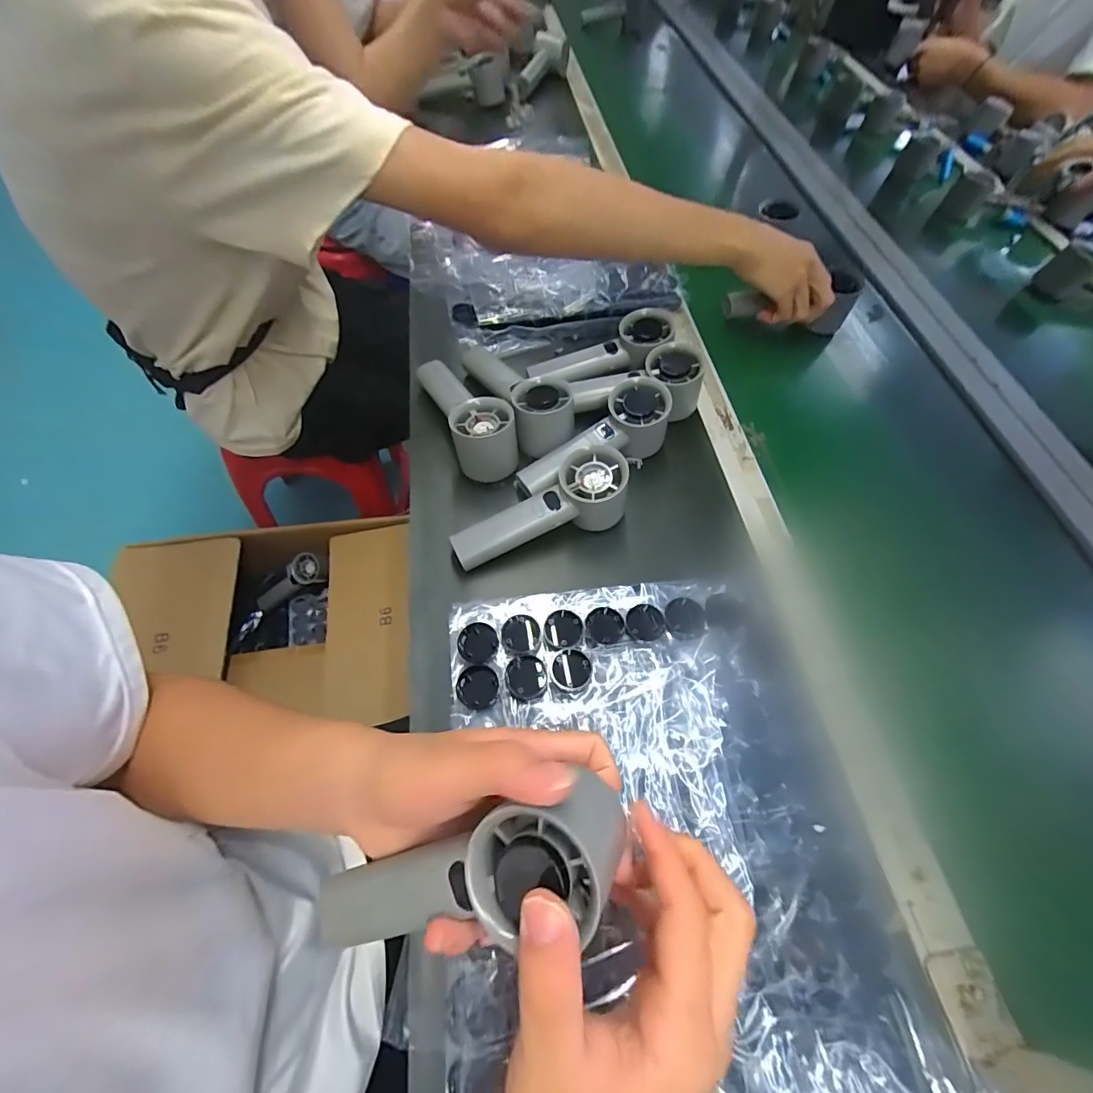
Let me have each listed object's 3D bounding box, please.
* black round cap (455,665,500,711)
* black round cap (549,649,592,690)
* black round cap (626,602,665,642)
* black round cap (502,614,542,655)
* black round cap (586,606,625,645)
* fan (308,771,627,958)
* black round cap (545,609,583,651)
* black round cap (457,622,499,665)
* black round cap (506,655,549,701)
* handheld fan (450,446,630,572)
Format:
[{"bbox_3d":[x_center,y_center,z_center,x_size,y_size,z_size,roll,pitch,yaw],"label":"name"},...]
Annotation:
[{"bbox_3d":[-0.050,0.102,0.346,0.029,0.006,0.030,3,59,-5],"label":"black round cap"},{"bbox_3d":[0.017,0.088,0.345,0.029,0.007,0.029,3,59,-5],"label":"black round cap"},{"bbox_3d":[0.075,0.060,0.369,0.028,0.014,0.027,3,59,-5],"label":"black round cap"},{"bbox_3d":[-0.019,0.066,0.360,0.028,0.009,0.031,-7,61,-10],"label":"black round cap"},{"bbox_3d":[0.045,0.062,0.367,0.028,0.014,0.026,3,59,-5],"label":"black round cap"},{"bbox_3d":[-0.038,0.157,0.223,0.163,0.059,0.047,-28,60,19],"label":"fan"},{"bbox_3d":[0.013,0.065,0.364,0.027,0.012,0.031,10,59,0],"label":"black round cap"},{"bbox_3d":[-0.051,0.073,0.358,0.030,0.010,0.029,3,59,-5],"label":"black round cap"},{"bbox_3d":[-0.014,0.094,0.344,0.028,0.006,0.030,3,59,-5],"label":"black round cap"},{"bbox_3d":[-0.005,-0.027,0.414,0.159,0.046,0.051,-26,64,-4],"label":"handheld fan"}]

